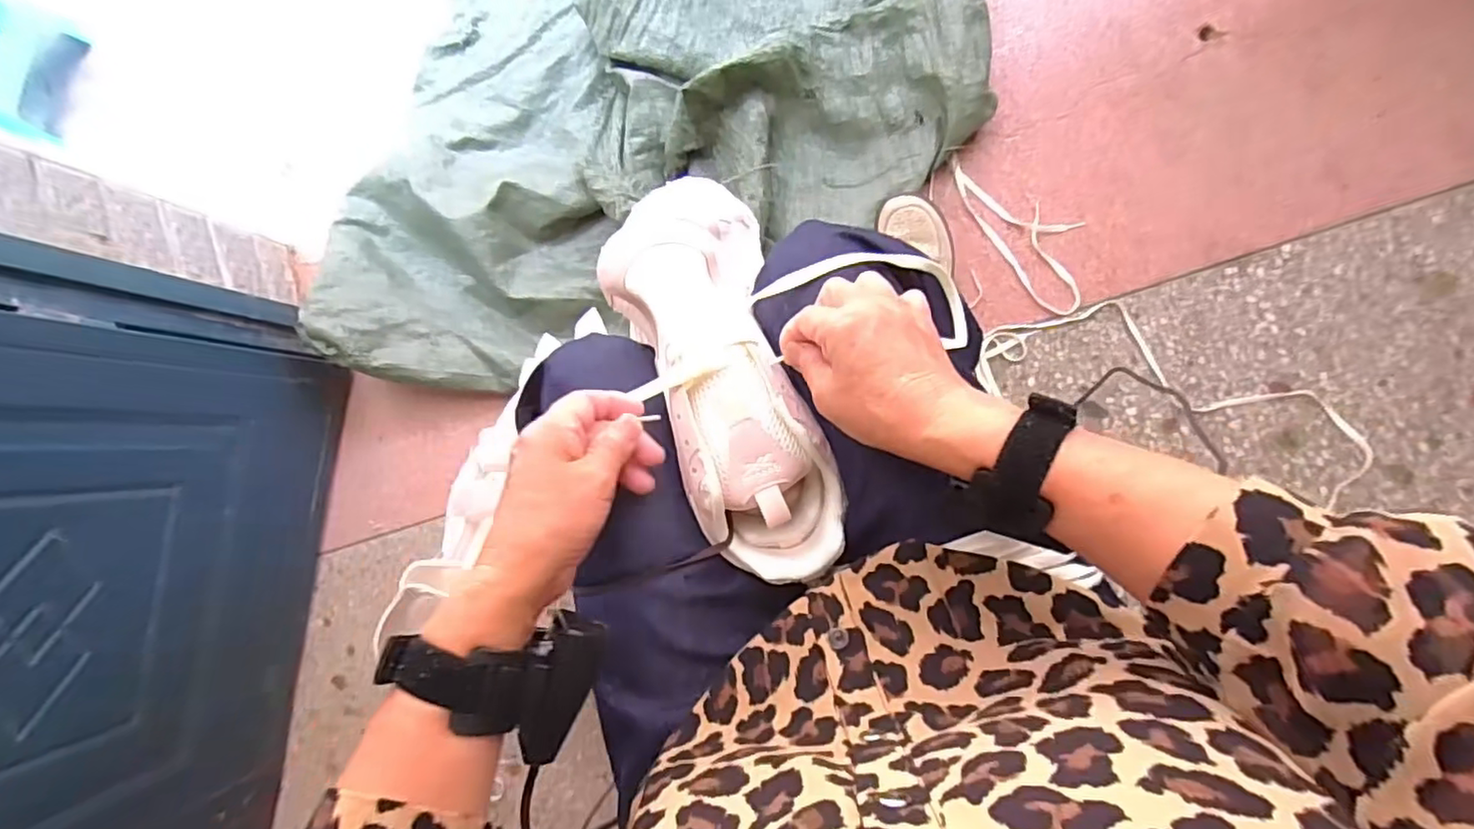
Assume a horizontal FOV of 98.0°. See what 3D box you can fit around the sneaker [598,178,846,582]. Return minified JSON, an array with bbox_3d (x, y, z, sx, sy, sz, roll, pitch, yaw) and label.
[{"bbox_3d":[-0.007,-0.027,0.439,0.098,0.110,0.275,-20,78,8],"label":"sneaker"}]

